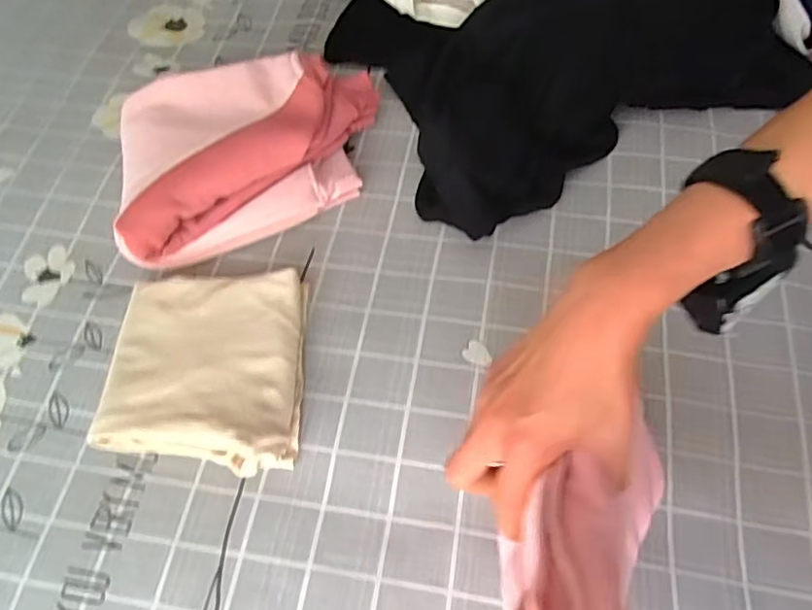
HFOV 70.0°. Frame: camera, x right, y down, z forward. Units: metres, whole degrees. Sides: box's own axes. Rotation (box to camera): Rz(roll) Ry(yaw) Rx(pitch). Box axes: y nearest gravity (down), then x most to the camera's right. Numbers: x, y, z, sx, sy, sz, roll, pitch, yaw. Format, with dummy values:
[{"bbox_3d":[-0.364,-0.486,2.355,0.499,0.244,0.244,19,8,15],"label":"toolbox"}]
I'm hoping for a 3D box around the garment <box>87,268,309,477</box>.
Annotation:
[{"bbox_3d":[-0.185,0.058,0.538,0.172,0.049,0.185,-2,61,2],"label":"garment"}]

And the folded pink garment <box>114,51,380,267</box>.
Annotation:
[{"bbox_3d":[-0.173,-0.179,0.641,0.302,0.091,0.201,-22,63,-9],"label":"folded pink garment"}]

